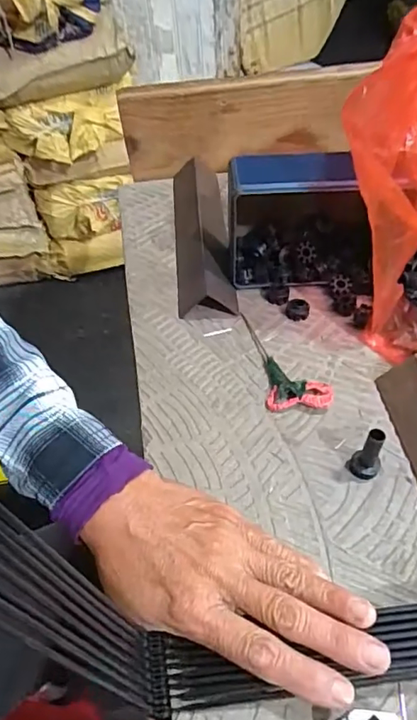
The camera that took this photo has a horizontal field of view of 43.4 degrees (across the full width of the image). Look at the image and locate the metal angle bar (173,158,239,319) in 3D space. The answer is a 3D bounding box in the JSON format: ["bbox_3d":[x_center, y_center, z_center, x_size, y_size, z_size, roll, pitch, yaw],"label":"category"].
[{"bbox_3d":[-0.008,-0.130,0.503,0.049,0.029,0.224,-4,46,-2],"label":"metal angle bar"}]

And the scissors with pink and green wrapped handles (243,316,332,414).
[{"bbox_3d":[0.057,-0.001,0.393,0.044,0.010,0.102,-8,47,-6],"label":"scissors with pink and green wrapped handles"}]

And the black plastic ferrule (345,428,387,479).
[{"bbox_3d":[0.098,0.057,0.322,0.019,0.038,0.014,22,51,21],"label":"black plastic ferrule"}]

